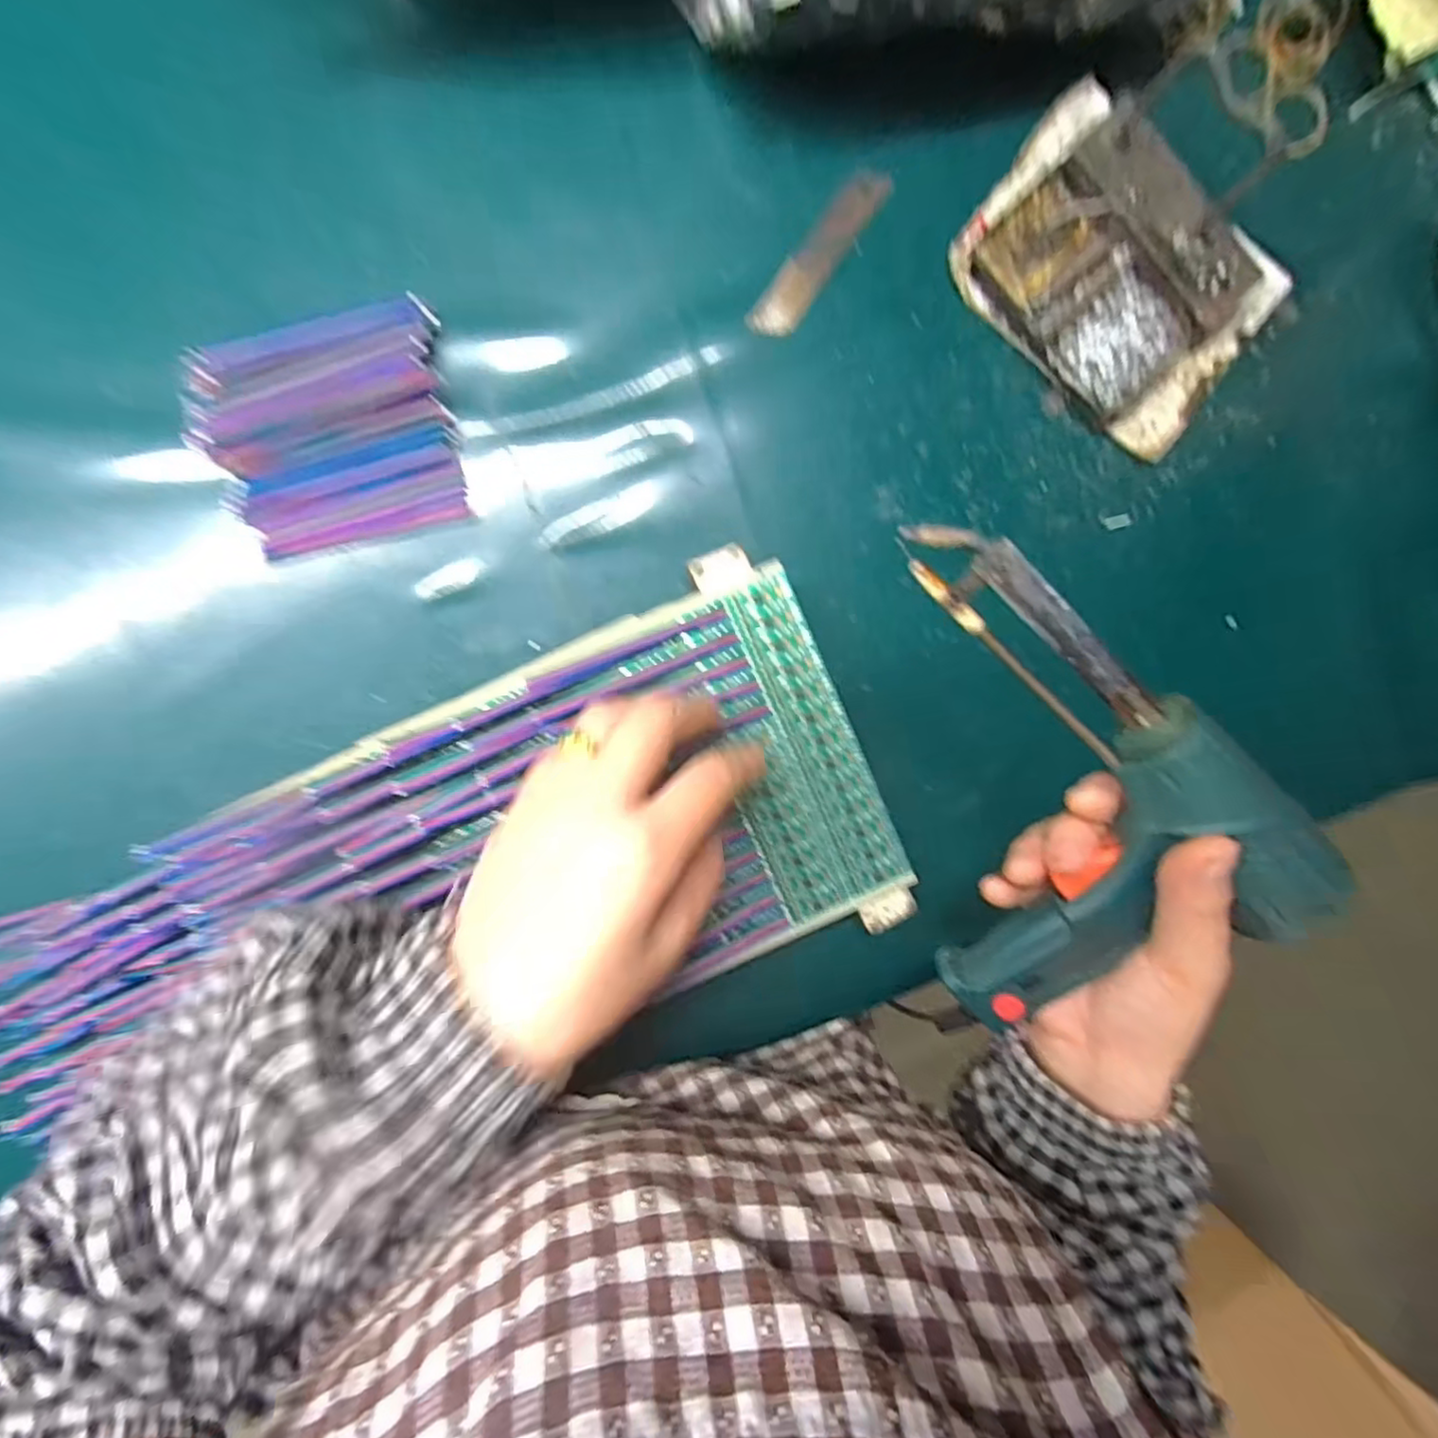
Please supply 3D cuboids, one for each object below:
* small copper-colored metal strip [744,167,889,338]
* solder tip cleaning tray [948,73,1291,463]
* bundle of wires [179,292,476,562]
[{"bbox_3d":[0.050,-0.228,0.324,0.021,0.004,0.098,35,90,-8],"label":"small copper-colored metal strip"},{"bbox_3d":[0.203,-0.223,0.332,0.150,0.028,0.117,38,90,-8],"label":"solder tip cleaning tray"},{"bbox_3d":[-0.174,-0.131,0.301,0.105,0.013,0.096,-15,96,-5],"label":"bundle of wires"}]

